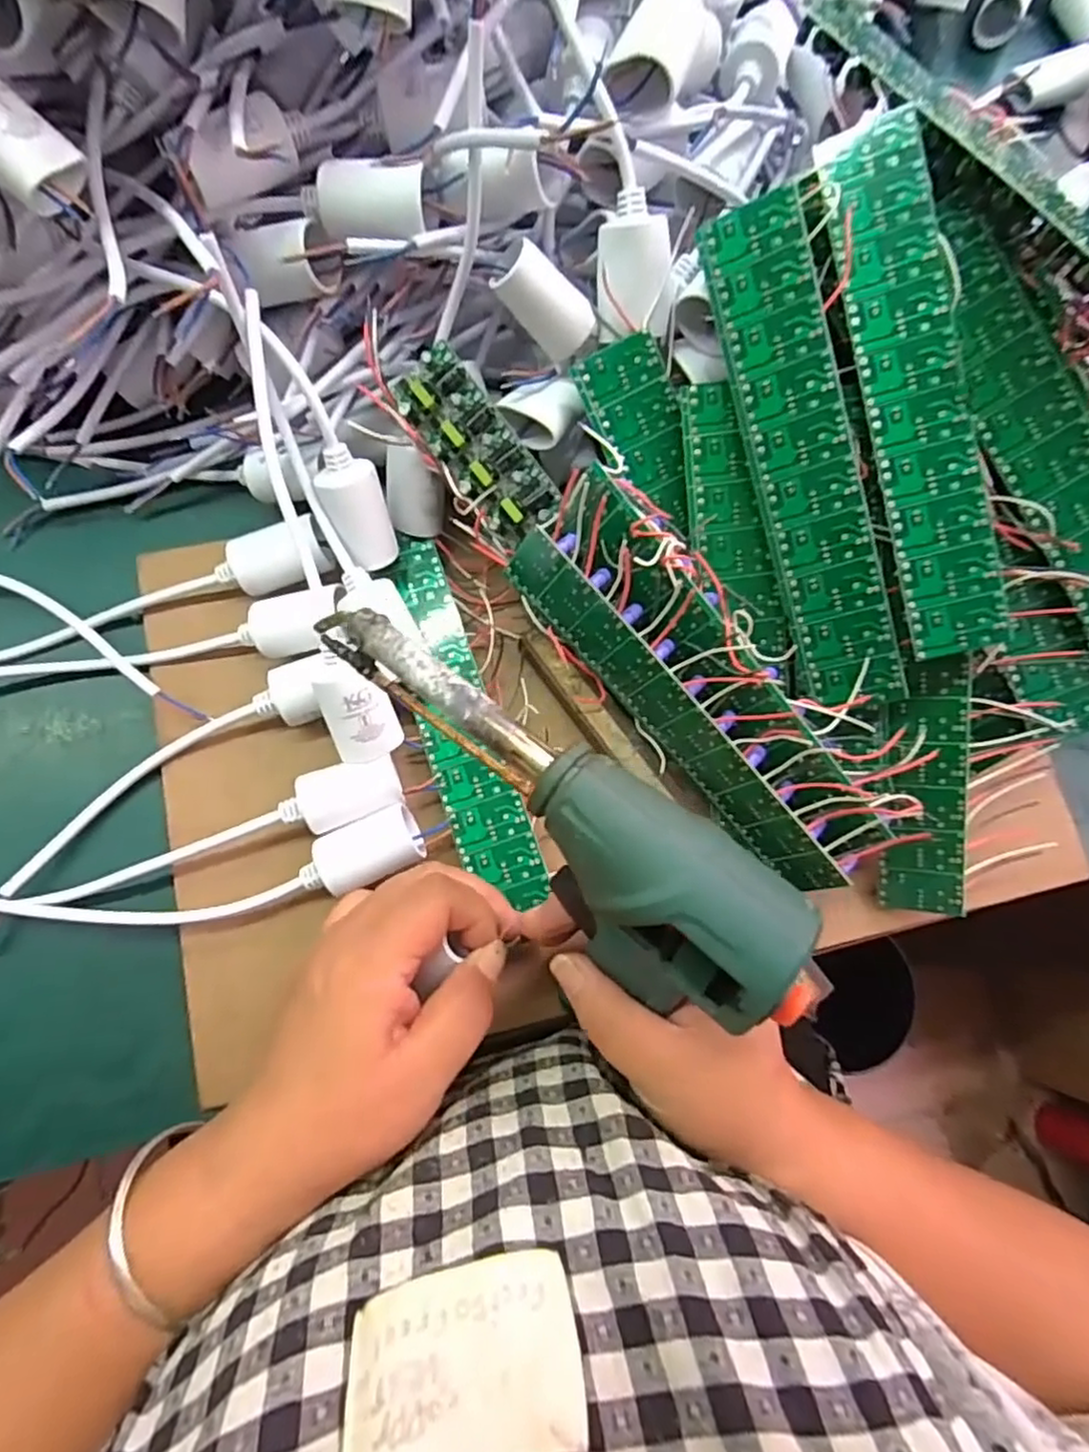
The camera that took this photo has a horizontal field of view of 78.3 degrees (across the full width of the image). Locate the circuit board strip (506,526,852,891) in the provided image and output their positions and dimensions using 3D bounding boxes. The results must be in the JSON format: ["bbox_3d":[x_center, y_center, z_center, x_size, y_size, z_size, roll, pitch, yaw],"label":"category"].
[{"bbox_3d":[0.057,-0.002,0.301,0.198,0.039,0.006,48,56,-3],"label":"circuit board strip"}]

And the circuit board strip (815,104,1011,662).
[{"bbox_3d":[0.146,-0.129,0.262,0.036,0.006,0.202,-12,95,14],"label":"circuit board strip"}]

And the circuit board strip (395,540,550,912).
[{"bbox_3d":[-0.042,-0.003,0.320,0.036,0.012,0.181,-19,80,-8],"label":"circuit board strip"}]

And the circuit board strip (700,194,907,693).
[{"bbox_3d":[0.107,-0.106,0.275,0.038,0.004,0.199,-13,100,25],"label":"circuit board strip"}]

